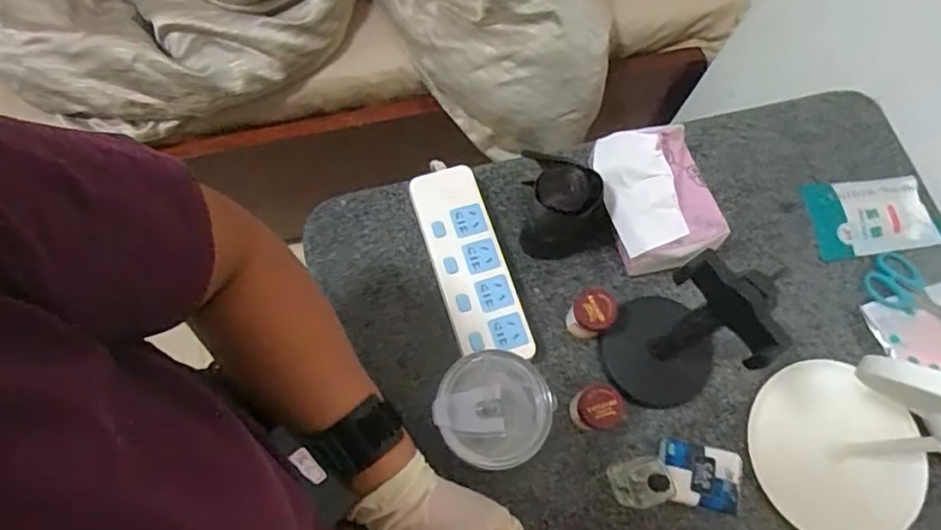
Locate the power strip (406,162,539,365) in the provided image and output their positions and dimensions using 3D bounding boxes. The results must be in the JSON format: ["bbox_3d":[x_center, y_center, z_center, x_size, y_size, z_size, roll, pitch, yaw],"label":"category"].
[{"bbox_3d":[-0.002,-0.001,0.609,0.071,0.041,0.207,-17,72,-8],"label":"power strip"}]

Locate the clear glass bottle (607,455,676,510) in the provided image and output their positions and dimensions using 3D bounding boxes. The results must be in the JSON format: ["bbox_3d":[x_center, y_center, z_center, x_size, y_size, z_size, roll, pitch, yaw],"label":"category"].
[{"bbox_3d":[0.148,0.193,0.516,0.028,0.103,0.045,-9,71,-5],"label":"clear glass bottle"}]

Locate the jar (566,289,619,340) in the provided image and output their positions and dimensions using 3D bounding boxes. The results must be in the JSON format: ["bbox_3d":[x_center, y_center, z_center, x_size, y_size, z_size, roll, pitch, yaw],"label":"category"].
[{"bbox_3d":[0.120,0.050,0.586,0.041,0.059,0.037,31,72,8],"label":"jar"}]

